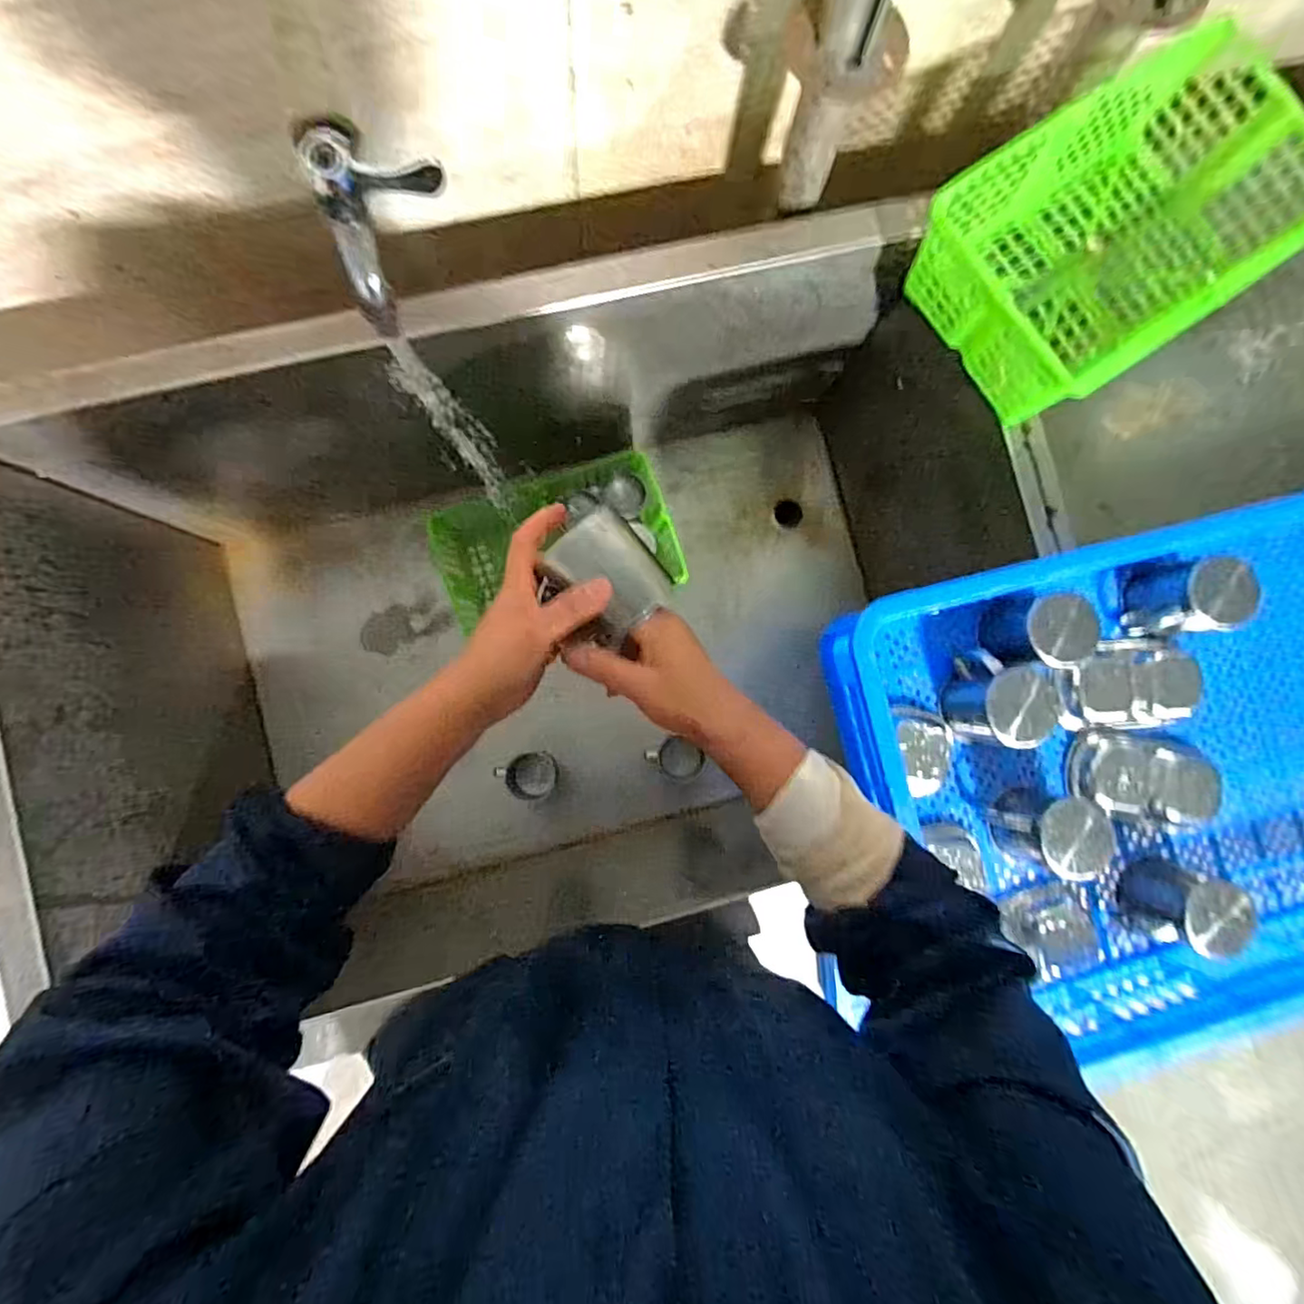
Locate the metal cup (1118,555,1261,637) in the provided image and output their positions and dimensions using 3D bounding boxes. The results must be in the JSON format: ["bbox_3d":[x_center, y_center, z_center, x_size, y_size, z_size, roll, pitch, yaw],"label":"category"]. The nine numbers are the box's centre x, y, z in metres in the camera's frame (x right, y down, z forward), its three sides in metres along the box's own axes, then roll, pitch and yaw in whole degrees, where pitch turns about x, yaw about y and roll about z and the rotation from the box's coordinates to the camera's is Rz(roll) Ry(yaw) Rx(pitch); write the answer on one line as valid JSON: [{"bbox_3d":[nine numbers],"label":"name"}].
[{"bbox_3d":[0.502,-0.053,0.561,0.074,0.083,0.069,0,88,-4],"label":"metal cup"}]

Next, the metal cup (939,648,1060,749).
[{"bbox_3d":[0.316,0.046,0.541,0.067,0.078,0.071,0,88,-4],"label":"metal cup"}]

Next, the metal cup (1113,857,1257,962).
[{"bbox_3d":[0.480,0.232,0.539,0.079,0.060,0.068,22,87,-3],"label":"metal cup"}]

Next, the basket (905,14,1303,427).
[{"bbox_3d":[0.437,-0.400,0.576,0.328,0.095,0.220,-37,91,-4],"label":"basket"}]

